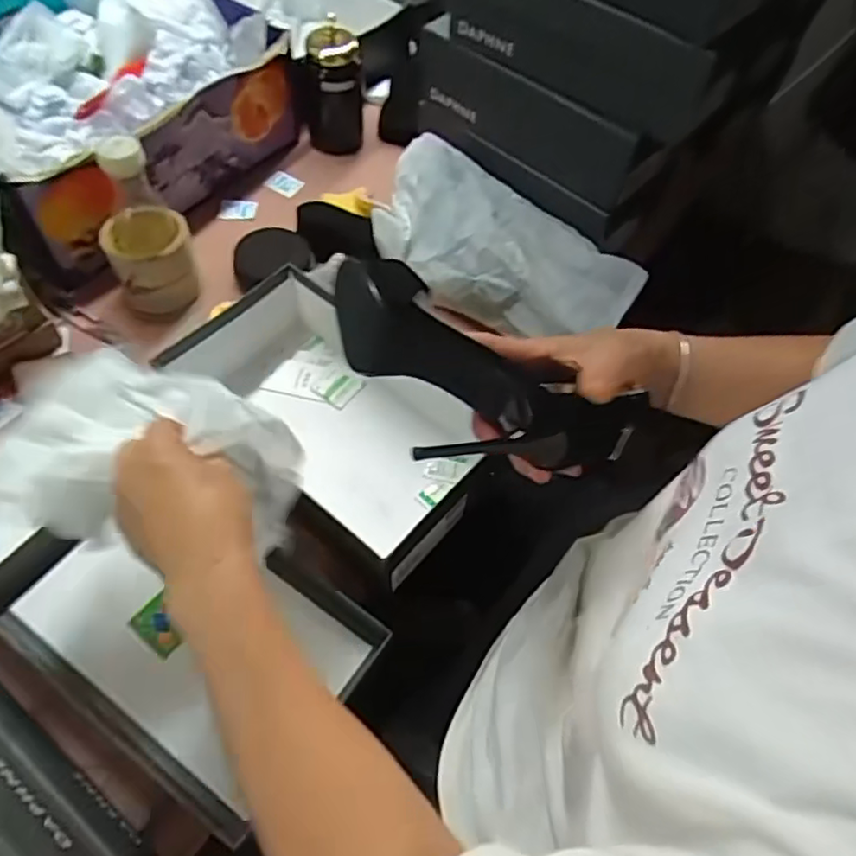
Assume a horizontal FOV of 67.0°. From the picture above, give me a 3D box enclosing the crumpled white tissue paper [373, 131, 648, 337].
[{"bbox_3d":[0.079,-0.212,0.753,0.322,0.057,0.167,33,61,16],"label":"crumpled white tissue paper"}]

